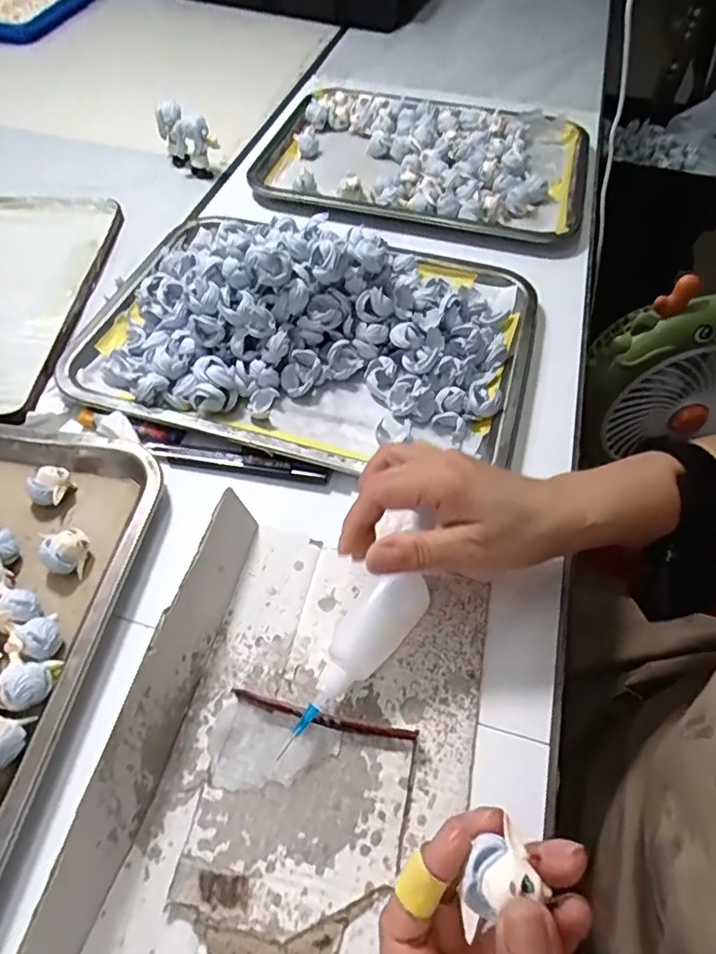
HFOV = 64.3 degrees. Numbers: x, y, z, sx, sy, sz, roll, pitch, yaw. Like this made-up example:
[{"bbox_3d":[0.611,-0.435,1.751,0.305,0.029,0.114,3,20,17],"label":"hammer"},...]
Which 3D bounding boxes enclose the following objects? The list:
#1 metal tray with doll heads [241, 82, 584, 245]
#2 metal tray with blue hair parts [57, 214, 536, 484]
[{"bbox_3d":[0.070,-0.351,0.612,0.342,0.048,0.219,17,57,7],"label":"metal tray with doll heads"},{"bbox_3d":[-0.036,-0.130,0.452,0.345,0.074,0.243,15,57,6],"label":"metal tray with blue hair parts"}]

